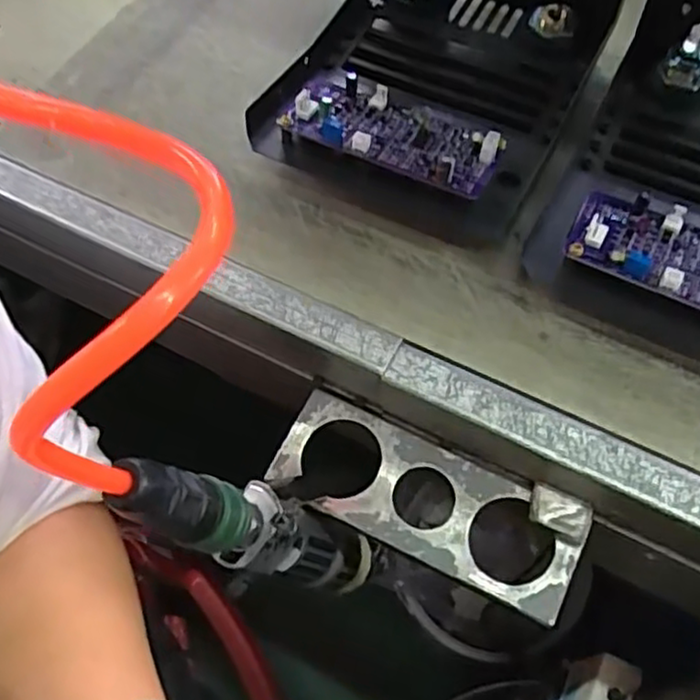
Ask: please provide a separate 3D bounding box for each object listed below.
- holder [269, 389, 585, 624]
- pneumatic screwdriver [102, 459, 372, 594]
[{"bbox_3d":[0.036,0.071,0.341,0.152,0.020,0.055,23,66,14],"label":"holder"},{"bbox_3d":[-0.037,0.085,0.325,0.029,0.217,0.032,-21,59,15],"label":"pneumatic screwdriver"}]

